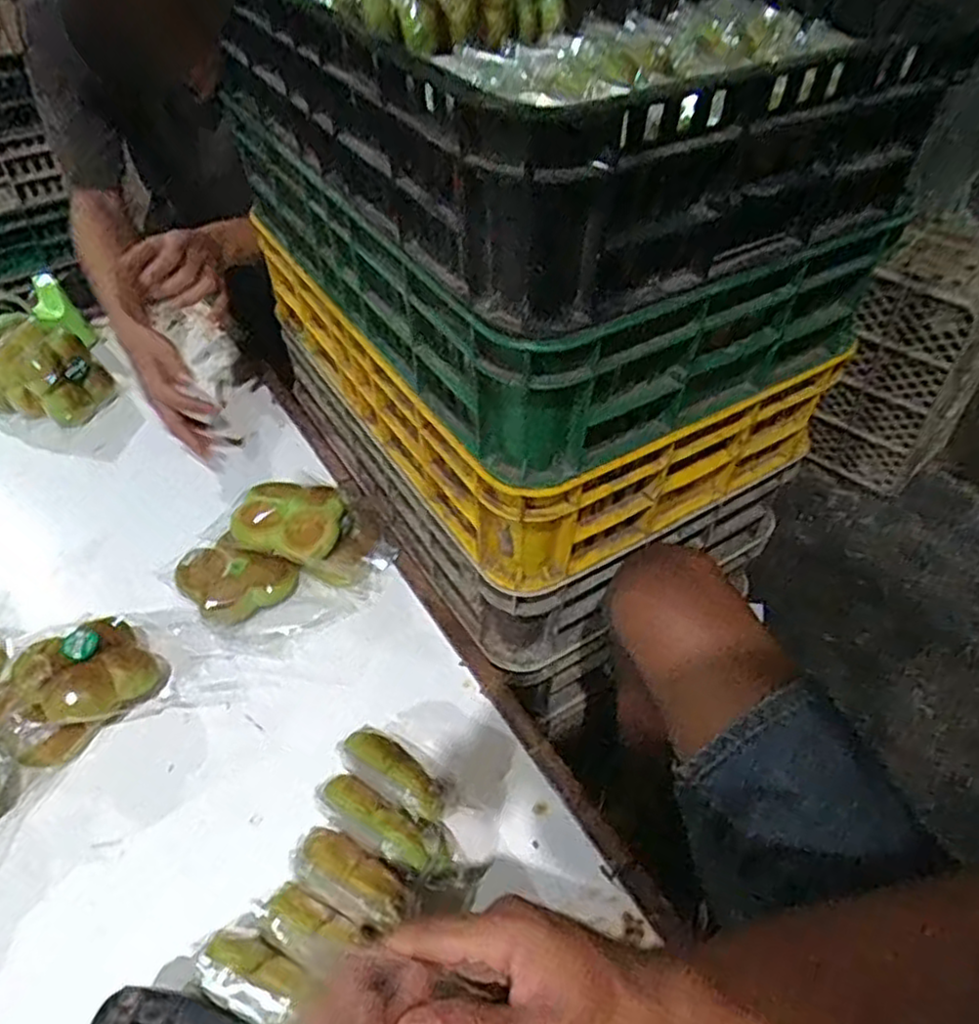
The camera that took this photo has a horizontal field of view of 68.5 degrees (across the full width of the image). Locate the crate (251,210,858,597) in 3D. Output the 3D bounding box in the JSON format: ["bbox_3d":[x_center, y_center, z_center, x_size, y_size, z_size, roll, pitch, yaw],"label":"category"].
[{"bbox_3d":[0.025,-0.178,0.815,0.367,0.147,0.542,-27,53,-23],"label":"crate"}]

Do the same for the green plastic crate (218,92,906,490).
[{"bbox_3d":[0.028,-0.273,0.706,0.361,0.141,0.522,-27,53,-23],"label":"green plastic crate"}]

